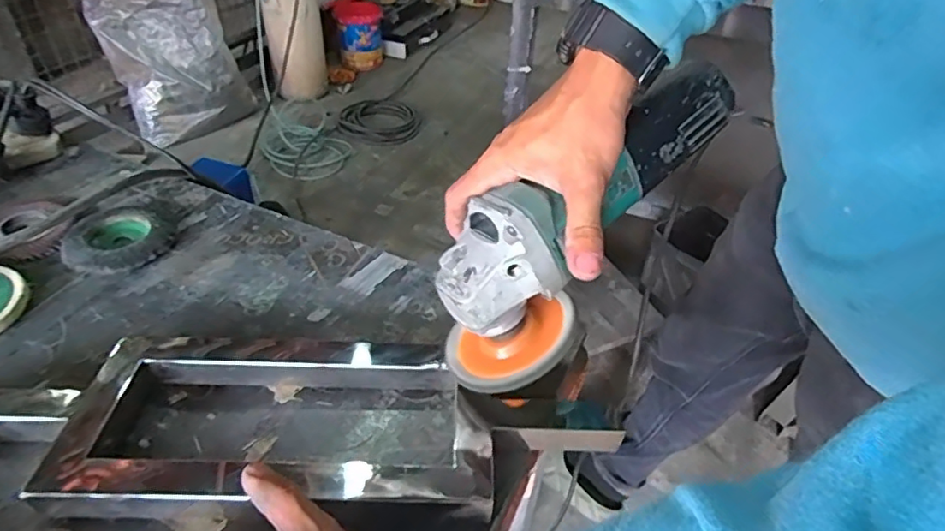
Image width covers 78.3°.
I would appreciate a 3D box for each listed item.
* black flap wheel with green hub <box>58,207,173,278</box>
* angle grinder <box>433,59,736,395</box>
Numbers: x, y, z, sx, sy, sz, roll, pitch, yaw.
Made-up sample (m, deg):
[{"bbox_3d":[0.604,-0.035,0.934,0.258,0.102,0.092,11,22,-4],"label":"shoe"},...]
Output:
[{"bbox_3d":[-0.326,-0.025,0.537,0.082,0.014,0.084,3,38,-2],"label":"black flap wheel with green hub"},{"bbox_3d":[0.073,-0.038,0.390,0.272,0.085,0.088,-47,54,-5],"label":"angle grinder"}]

